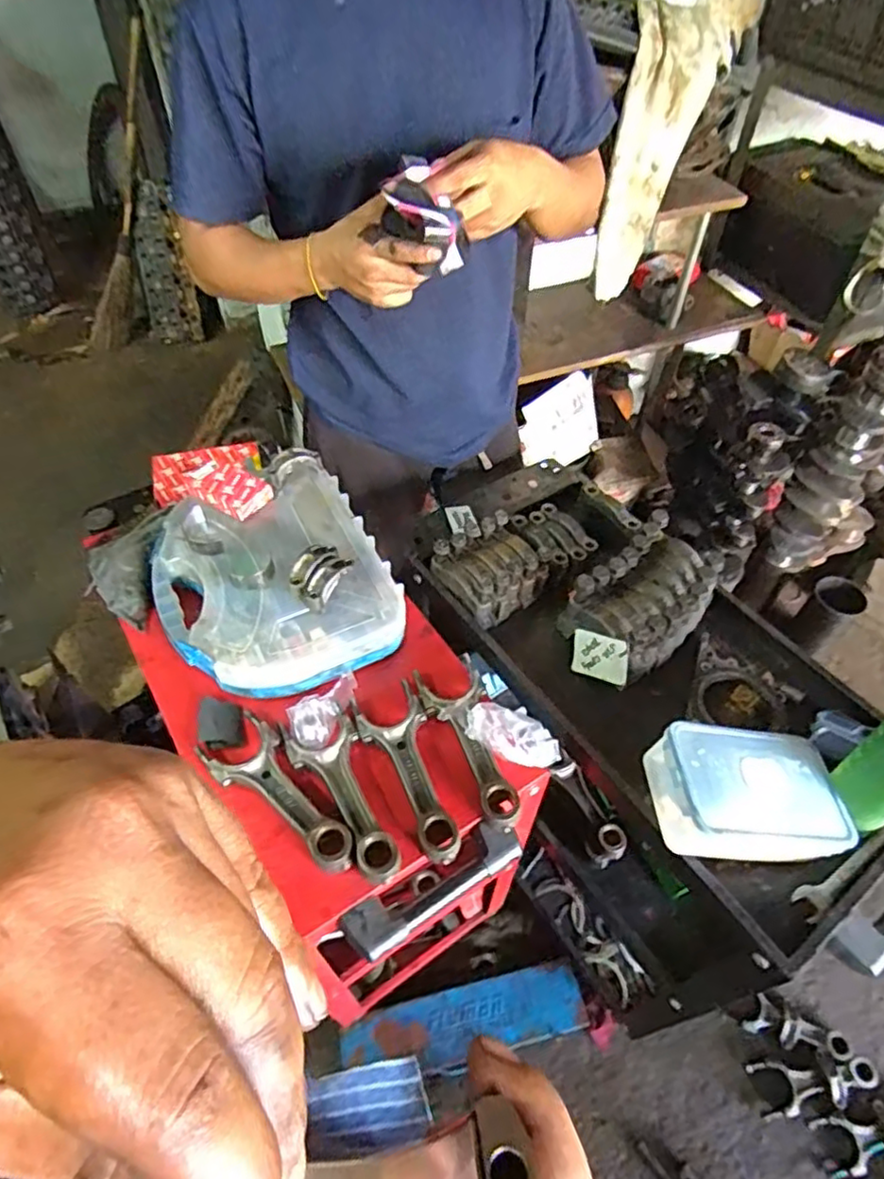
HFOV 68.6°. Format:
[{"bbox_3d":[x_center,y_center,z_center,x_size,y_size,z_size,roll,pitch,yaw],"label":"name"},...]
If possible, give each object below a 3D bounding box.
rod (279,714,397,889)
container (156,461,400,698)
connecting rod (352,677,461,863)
[{"bbox_3d":[-0.102,0.218,0.691,0.074,0.027,0.193,-23,55,-19],"label":"rod"},{"bbox_3d":[-0.223,-0.023,0.833,0.276,0.089,0.319,-23,55,-18],"label":"container"},{"bbox_3d":[-0.039,0.196,0.711,0.075,0.029,0.215,-14,53,-13],"label":"connecting rod"}]

